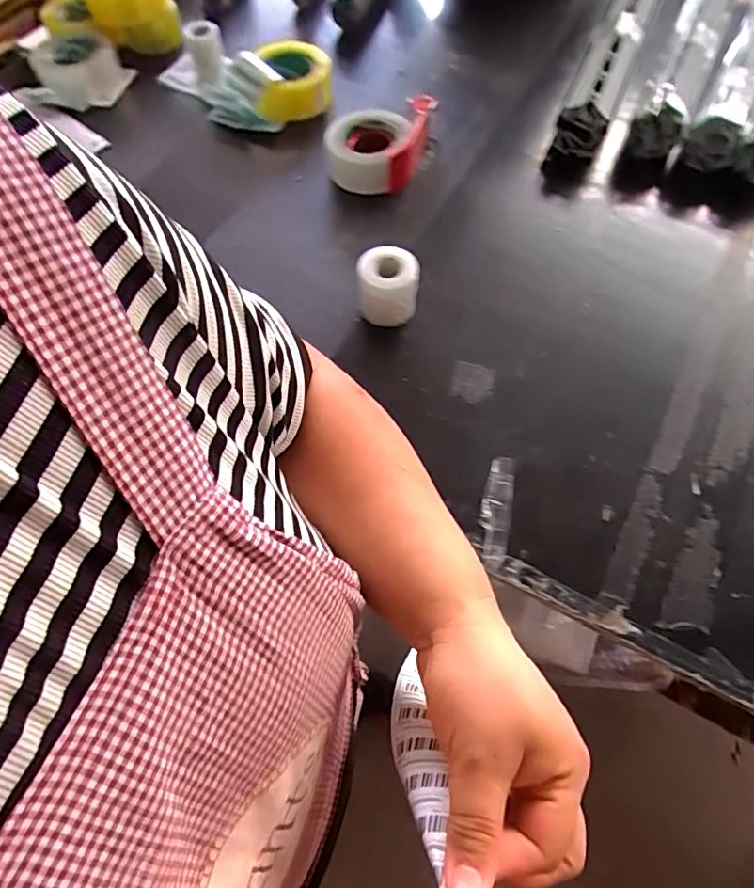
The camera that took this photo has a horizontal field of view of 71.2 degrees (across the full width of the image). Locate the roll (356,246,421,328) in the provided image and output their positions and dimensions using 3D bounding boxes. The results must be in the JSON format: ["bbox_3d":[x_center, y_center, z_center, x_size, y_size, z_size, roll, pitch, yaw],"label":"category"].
[{"bbox_3d":[0.012,-0.180,0.612,0.067,0.066,0.065,10,64,4],"label":"roll"}]

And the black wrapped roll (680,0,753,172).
[{"bbox_3d":[0.578,-0.585,0.821,0.075,0.093,0.445,28,67,12],"label":"black wrapped roll"}]

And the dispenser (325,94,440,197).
[{"bbox_3d":[0.002,-0.423,0.740,0.127,0.067,0.145,14,65,6],"label":"dispenser"}]

